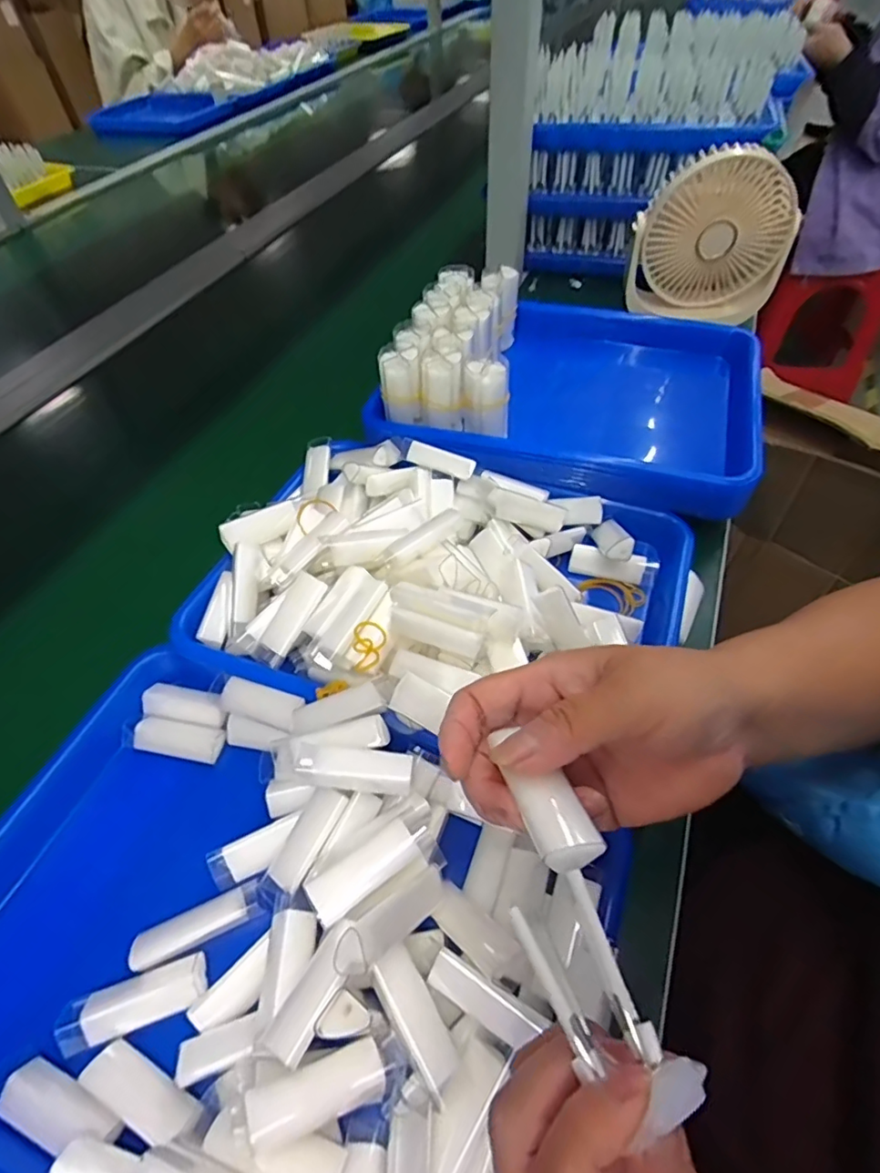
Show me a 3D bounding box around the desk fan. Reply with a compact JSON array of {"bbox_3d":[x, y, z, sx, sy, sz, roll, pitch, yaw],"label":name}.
[{"bbox_3d":[0.302,-0.383,0.612,0.155,0.163,0.100,18,55,17],"label":"desk fan"}]

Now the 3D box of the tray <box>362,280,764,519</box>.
[{"bbox_3d":[0.121,-0.155,0.560,0.313,0.136,0.237,12,54,12],"label":"tray"}]

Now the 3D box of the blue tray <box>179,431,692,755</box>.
[{"bbox_3d":[0.002,-0.015,0.399,0.315,0.070,0.238,14,54,14],"label":"blue tray"}]

